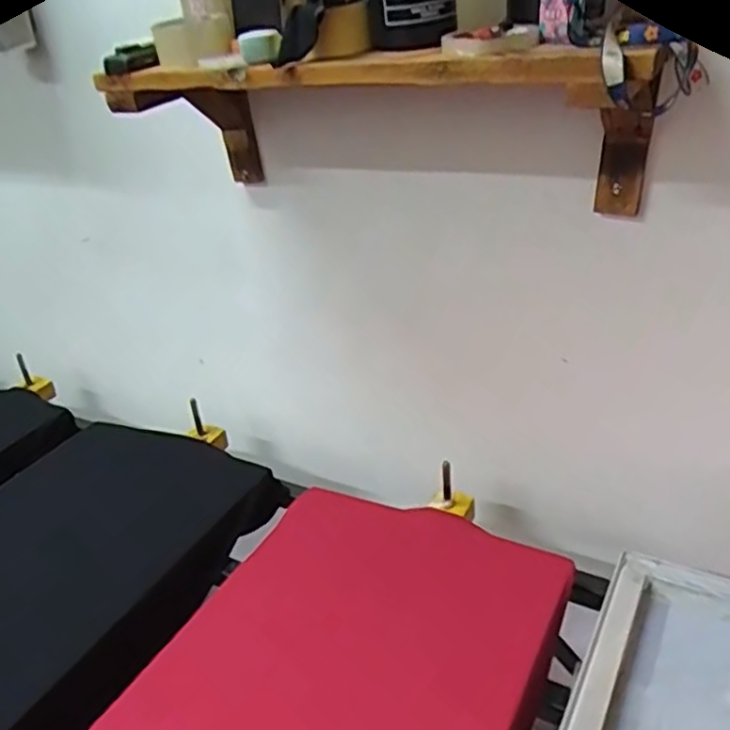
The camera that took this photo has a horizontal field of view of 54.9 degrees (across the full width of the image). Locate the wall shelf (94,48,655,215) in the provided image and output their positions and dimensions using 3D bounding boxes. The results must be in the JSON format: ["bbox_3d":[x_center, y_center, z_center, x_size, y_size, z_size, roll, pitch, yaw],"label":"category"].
[{"bbox_3d":[0.008,-0.283,0.861,0.654,0.198,0.249,11,33,29],"label":"wall shelf"}]

